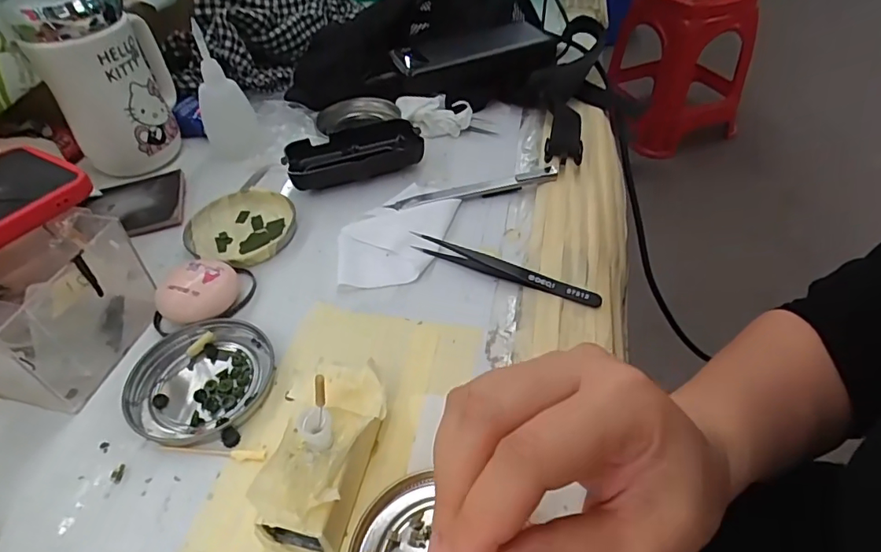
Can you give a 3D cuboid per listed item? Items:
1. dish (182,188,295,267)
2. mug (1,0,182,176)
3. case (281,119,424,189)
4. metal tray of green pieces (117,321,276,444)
[{"bbox_3d":[-0.148,-0.039,0.388,0.085,0.010,0.071,22,51,22],"label":"dish"},{"bbox_3d":[-0.273,-0.167,0.429,0.073,0.131,0.090,-11,47,-8],"label":"mug"},{"bbox_3d":[-0.071,-0.100,0.429,0.108,0.025,0.051,-15,47,-11],"label":"case"},{"bbox_3d":[-0.136,0.057,0.295,0.077,0.008,0.074,0,45,5],"label":"metal tray of green pieces"}]

